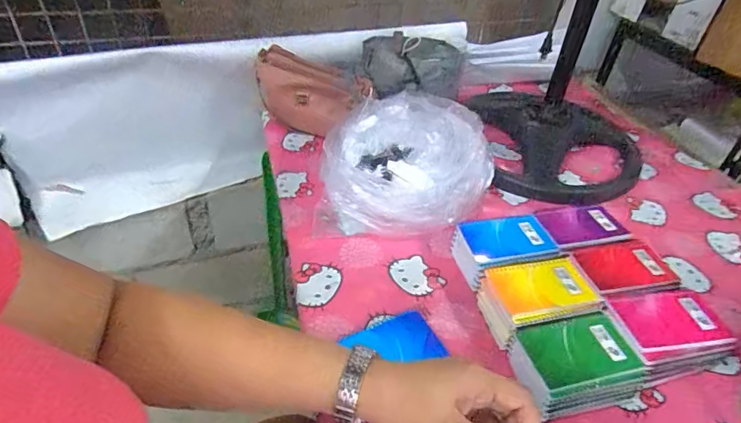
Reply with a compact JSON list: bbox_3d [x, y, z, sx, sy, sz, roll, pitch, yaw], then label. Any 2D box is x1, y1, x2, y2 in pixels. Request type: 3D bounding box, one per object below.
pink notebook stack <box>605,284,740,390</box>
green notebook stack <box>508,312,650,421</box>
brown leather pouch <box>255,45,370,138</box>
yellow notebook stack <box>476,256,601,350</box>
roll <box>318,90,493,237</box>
[{"bbox_3d":[0.377,0.160,0.616,0.137,0.062,0.102,-7,41,-11],"label":"pink notebook stack"},{"bbox_3d":[0.242,0.187,0.573,0.154,0.058,0.101,-10,41,-14],"label":"green notebook stack"},{"bbox_3d":[-0.112,-0.225,0.946,0.244,0.150,0.042,16,42,16],"label":"brown leather pouch"},{"bbox_3d":[0.222,0.120,0.643,0.147,0.054,0.097,-8,41,-14],"label":"yellow notebook stack"},{"bbox_3d":[0.058,-0.075,0.806,0.283,0.153,0.228,1,40,-1],"label":"roll"}]

